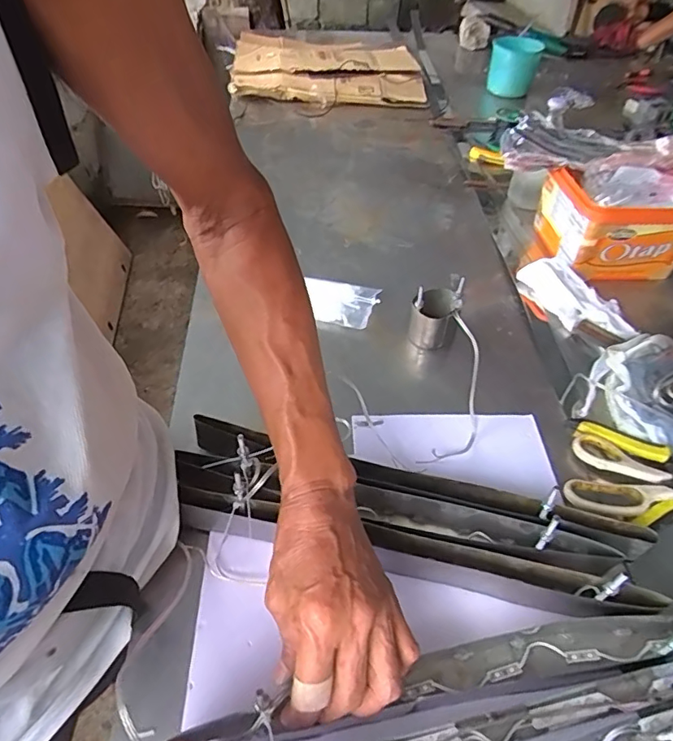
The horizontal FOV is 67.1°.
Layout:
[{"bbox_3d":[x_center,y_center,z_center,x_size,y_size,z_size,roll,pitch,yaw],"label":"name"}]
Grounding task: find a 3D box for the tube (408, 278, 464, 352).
[{"bbox_3d":[0.121,-0.068,0.630,0.053,0.073,0.067,20,51,14],"label":"tube"}]

